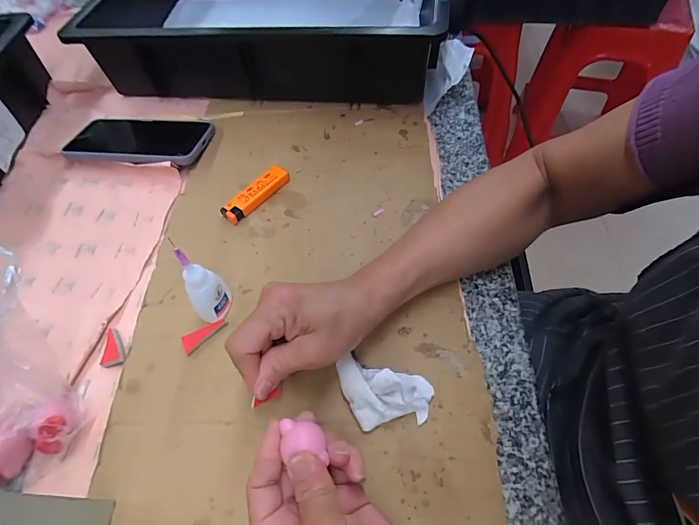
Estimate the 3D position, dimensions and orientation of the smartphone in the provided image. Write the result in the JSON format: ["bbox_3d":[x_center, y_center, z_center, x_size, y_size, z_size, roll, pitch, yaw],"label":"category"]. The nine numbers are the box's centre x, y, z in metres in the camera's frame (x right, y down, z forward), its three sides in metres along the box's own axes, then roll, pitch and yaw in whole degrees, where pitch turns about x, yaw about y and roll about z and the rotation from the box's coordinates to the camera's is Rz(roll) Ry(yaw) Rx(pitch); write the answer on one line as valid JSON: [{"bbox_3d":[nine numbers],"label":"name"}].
[{"bbox_3d":[-0.249,-0.147,0.478,0.169,0.011,0.085,4,49,9],"label":"smartphone"}]

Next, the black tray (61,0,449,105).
[{"bbox_3d":[-0.101,-0.341,0.548,0.423,0.105,0.336,3,57,5],"label":"black tray"}]

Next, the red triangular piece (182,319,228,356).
[{"bbox_3d":[-0.126,0.060,0.345,0.040,0.005,0.016,-38,62,-20],"label":"red triangular piece"}]

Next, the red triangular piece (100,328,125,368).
[{"bbox_3d":[-0.204,0.072,0.342,0.019,0.004,0.036,-22,58,-11],"label":"red triangular piece"}]

